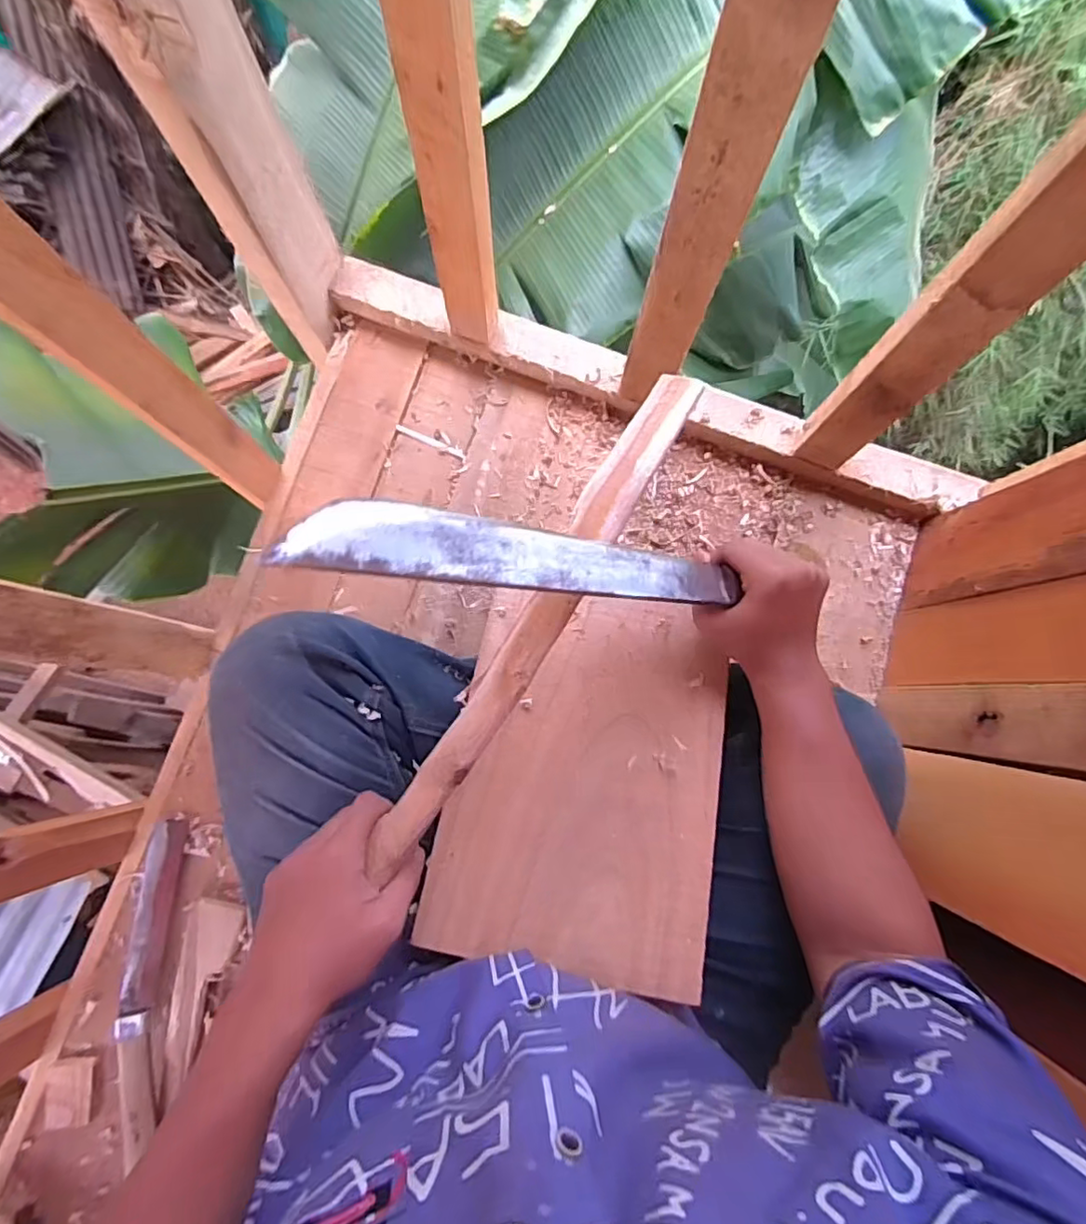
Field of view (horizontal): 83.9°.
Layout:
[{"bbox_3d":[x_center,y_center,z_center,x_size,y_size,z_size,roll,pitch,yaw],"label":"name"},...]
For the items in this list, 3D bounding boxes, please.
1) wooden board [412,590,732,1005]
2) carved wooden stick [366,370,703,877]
[{"bbox_3d":[0.036,0.121,0.464,0.202,0.007,0.275,11,72,0],"label":"wooden board"},{"bbox_3d":[-0.002,0.002,0.405,0.035,0.021,0.380,31,84,4],"label":"carved wooden stick"}]

